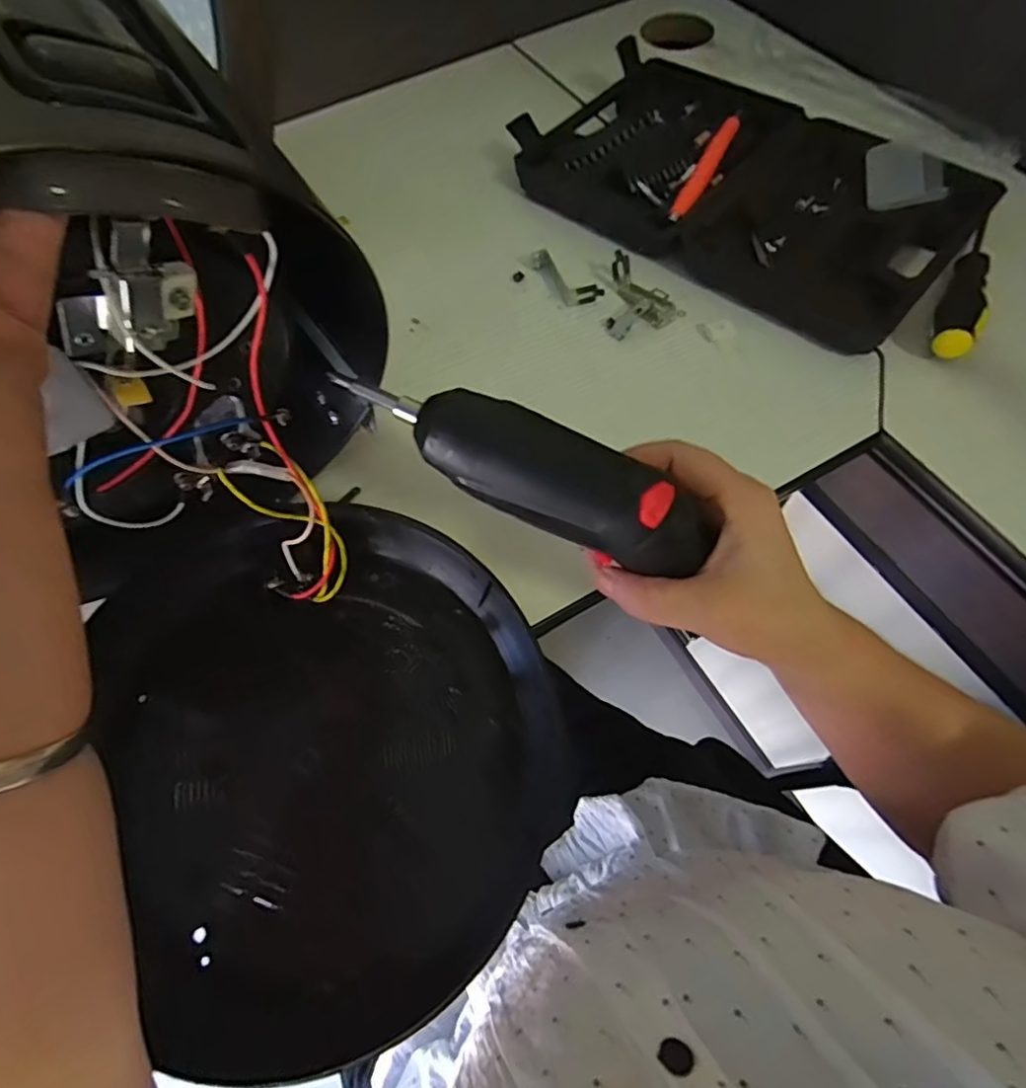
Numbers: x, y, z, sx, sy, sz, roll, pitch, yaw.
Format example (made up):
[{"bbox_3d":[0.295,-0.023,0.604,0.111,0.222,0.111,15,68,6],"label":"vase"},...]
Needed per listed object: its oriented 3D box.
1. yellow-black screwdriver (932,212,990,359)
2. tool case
[{"bbox_3d":[0.331,-0.197,0.416,0.023,0.023,0.162,24,67,14],"label":"yellow-black screwdriver"},{"bbox_3d":[0.187,-0.299,0.484,0.355,0.036,0.219,39,71,20],"label":"tool case"}]

